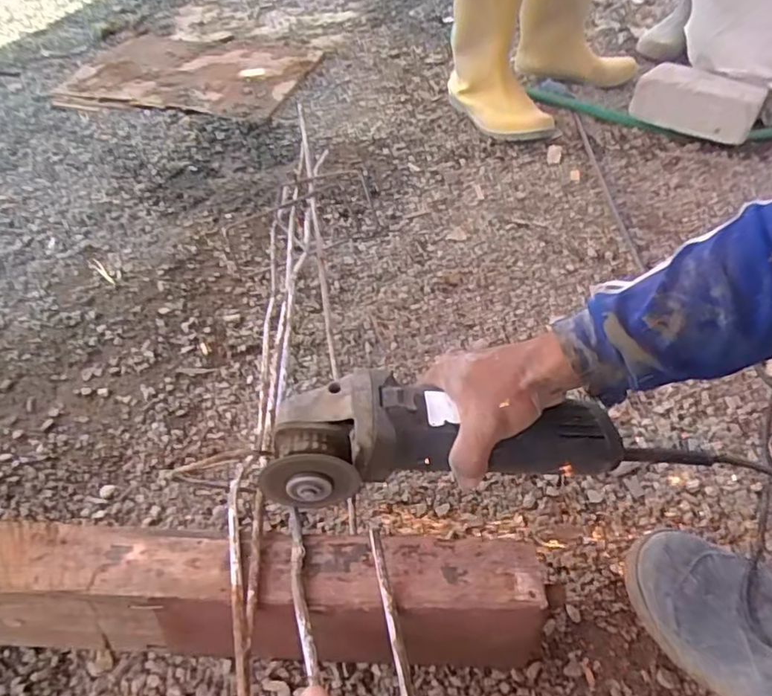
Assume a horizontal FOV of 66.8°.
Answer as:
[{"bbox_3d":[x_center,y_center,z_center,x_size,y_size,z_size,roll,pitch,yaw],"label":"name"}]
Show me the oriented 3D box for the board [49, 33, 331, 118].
[{"bbox_3d":[-0.393,-0.571,1.202,0.451,0.031,0.404,3,45,0],"label":"board"}]

